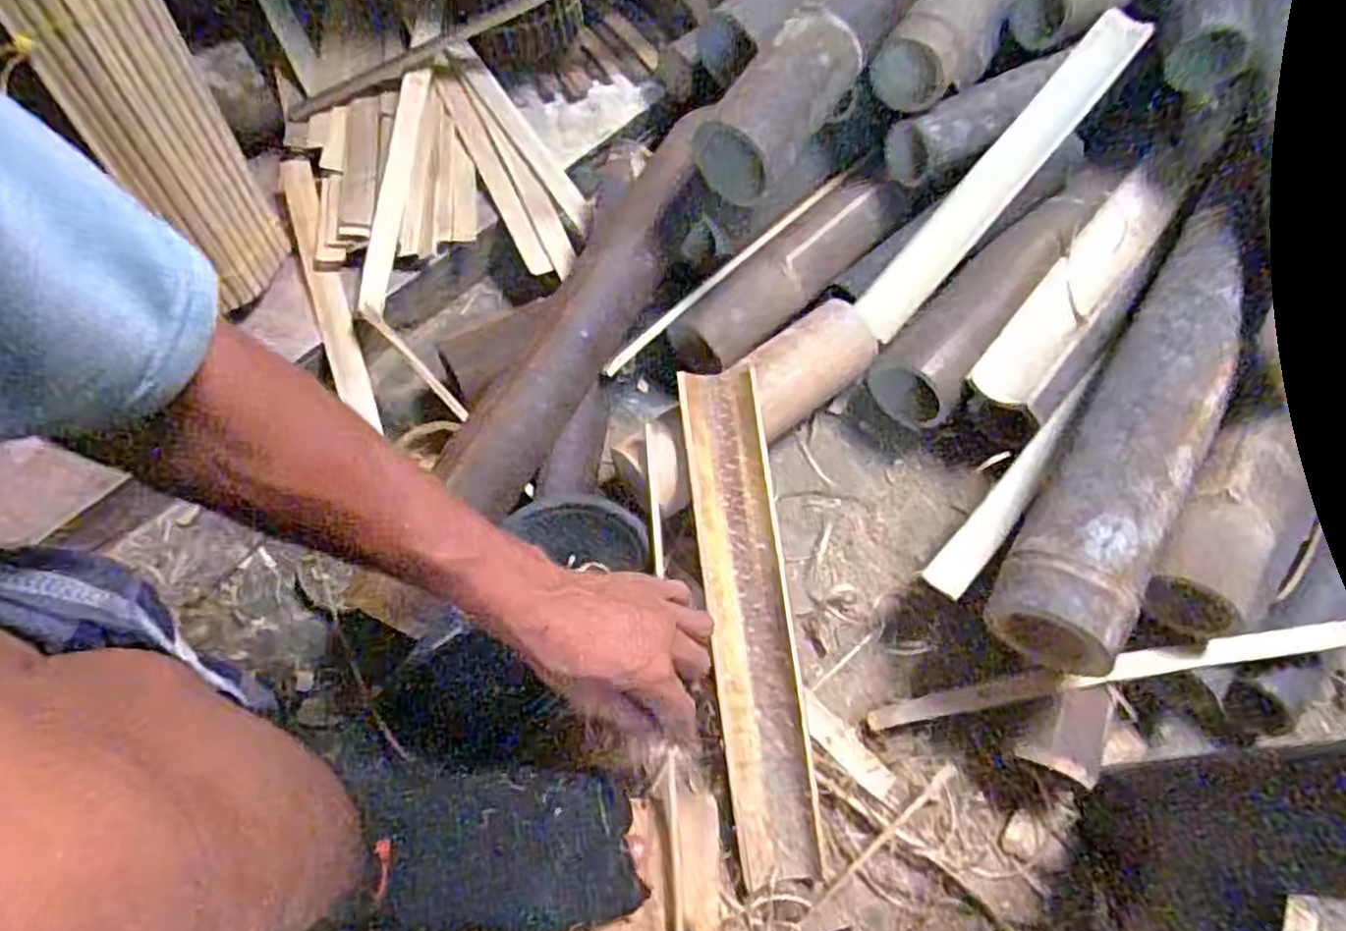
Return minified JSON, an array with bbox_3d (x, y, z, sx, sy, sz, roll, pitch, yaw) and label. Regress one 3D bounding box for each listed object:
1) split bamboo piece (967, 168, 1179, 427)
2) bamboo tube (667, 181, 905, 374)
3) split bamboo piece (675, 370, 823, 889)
[{"bbox_3d":[0.357,-0.154,0.654,0.068,0.030,0.272,37,69,14],"label":"split bamboo piece"},{"bbox_3d":[0.100,-0.170,0.675,0.261,0.055,0.055,-41,73,-18],"label":"bamboo tube"},{"bbox_3d":[0.057,0.112,0.562,0.062,0.025,0.366,-7,81,-5],"label":"split bamboo piece"}]

